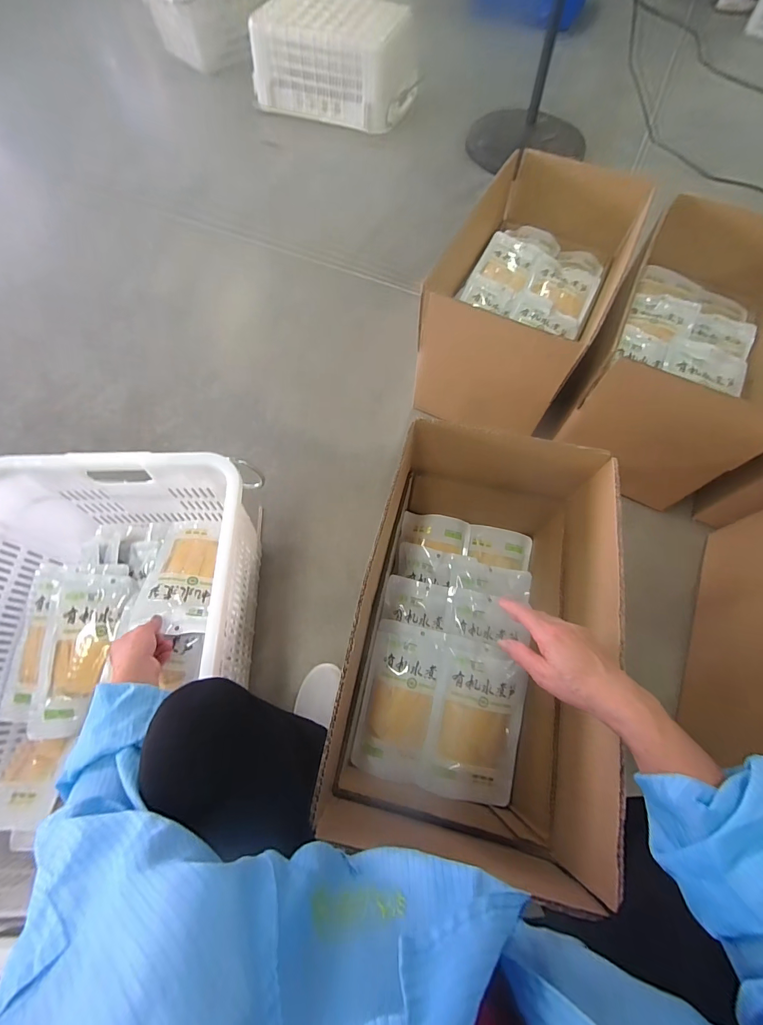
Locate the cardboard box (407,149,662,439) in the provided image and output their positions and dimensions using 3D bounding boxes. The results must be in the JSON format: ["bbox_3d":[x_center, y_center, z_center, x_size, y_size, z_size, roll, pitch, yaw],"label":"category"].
[{"bbox_3d":[0.346,-0.522,0.952,0.337,0.266,0.631,26,69,11],"label":"cardboard box"}]

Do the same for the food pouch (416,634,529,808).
[{"bbox_3d":[0.165,0.359,0.695,0.159,0.063,0.249,12,67,5],"label":"food pouch"}]

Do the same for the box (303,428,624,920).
[{"bbox_3d":[0.138,0.185,0.636,0.310,0.306,0.557,11,67,5],"label":"box"}]

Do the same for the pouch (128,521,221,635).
[{"bbox_3d":[-0.353,0.100,0.709,0.115,0.042,0.247,-10,45,-6],"label":"pouch"}]

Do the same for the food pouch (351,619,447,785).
[{"bbox_3d":[0.031,0.330,0.703,0.125,0.019,0.253,10,80,12],"label":"food pouch"}]

